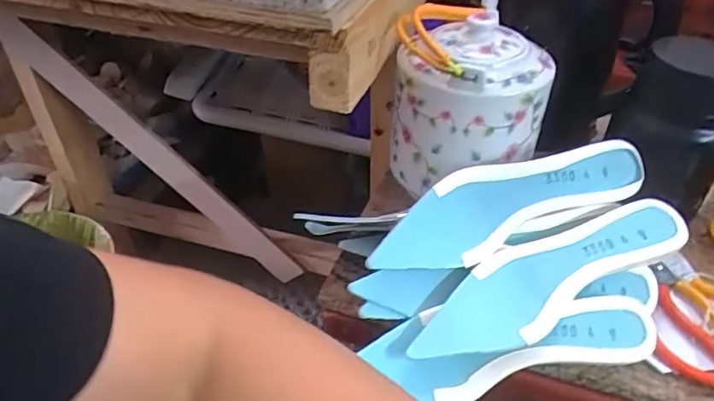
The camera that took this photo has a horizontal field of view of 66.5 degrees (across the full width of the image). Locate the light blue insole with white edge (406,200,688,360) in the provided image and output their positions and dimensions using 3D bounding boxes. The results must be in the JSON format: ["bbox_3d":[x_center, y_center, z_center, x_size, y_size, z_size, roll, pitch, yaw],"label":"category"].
[{"bbox_3d":[0.159,0.067,0.457,0.251,0.022,0.070,-25,44,-10],"label":"light blue insole with white edge"}]

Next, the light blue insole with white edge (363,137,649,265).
[{"bbox_3d":[0.127,0.001,0.469,0.247,0.029,0.073,-23,85,-7],"label":"light blue insole with white edge"}]

